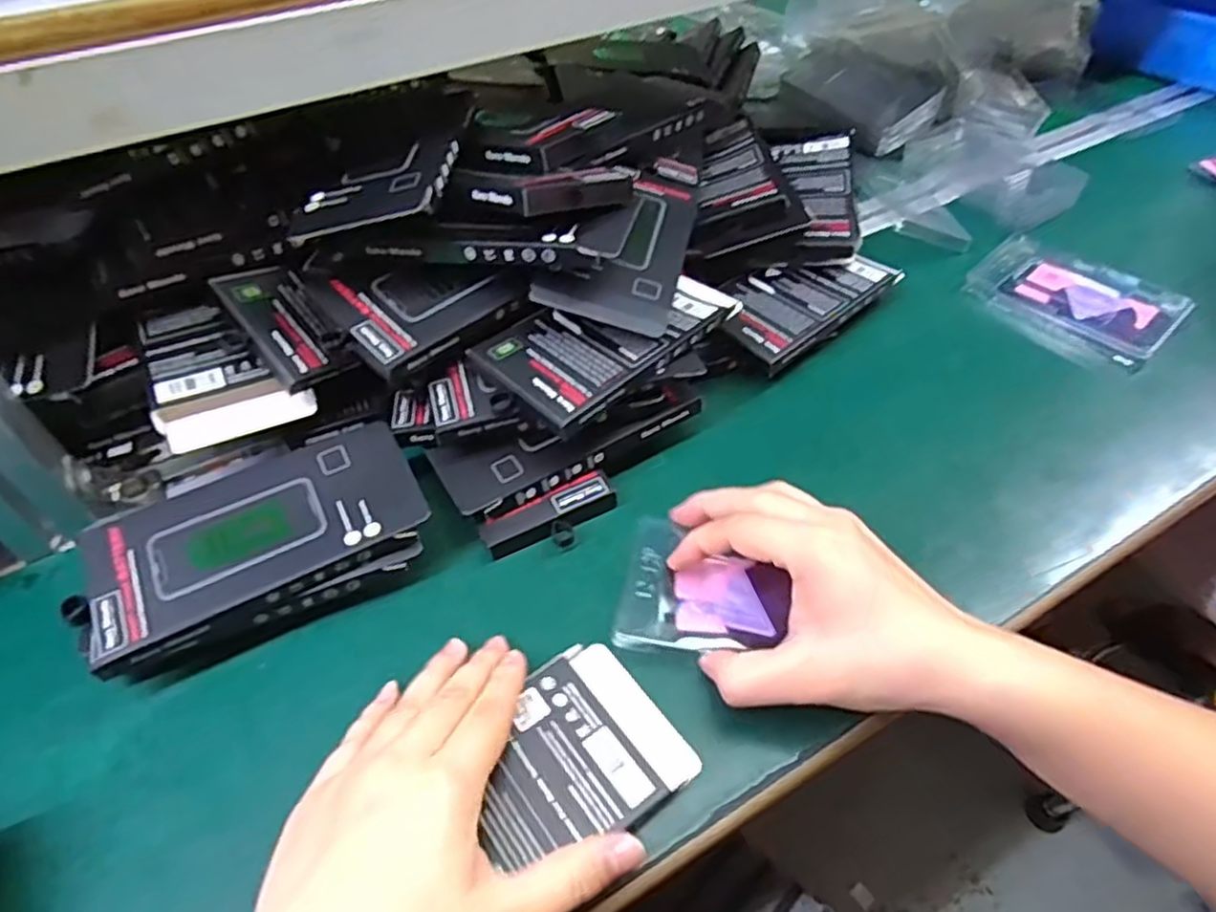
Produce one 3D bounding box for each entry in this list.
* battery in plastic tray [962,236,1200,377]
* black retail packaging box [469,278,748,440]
[{"bbox_3d":[0.325,-0.112,0.507,0.081,0.021,0.128,-33,54,-25],"label":"battery in plastic tray"},{"bbox_3d":[0.002,-0.071,0.402,0.074,0.014,0.149,35,57,29],"label":"black retail packaging box"}]

